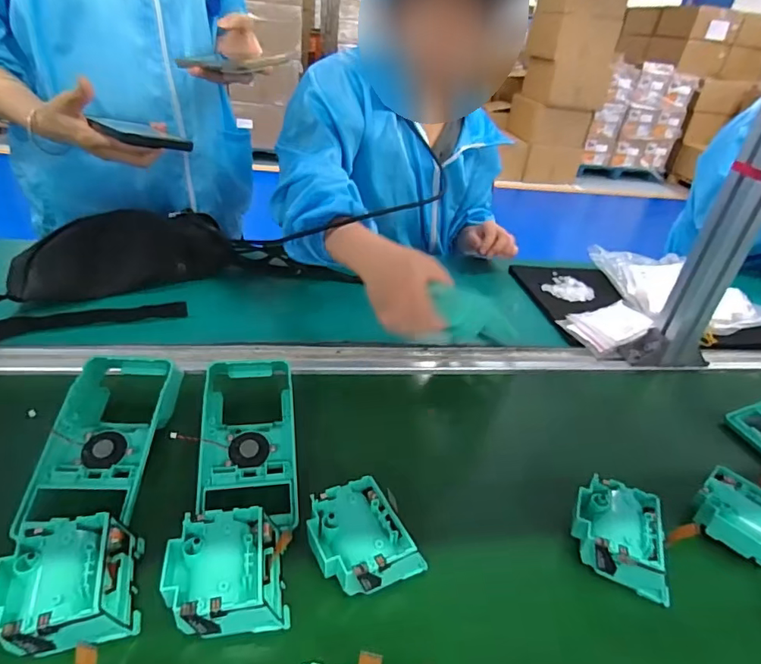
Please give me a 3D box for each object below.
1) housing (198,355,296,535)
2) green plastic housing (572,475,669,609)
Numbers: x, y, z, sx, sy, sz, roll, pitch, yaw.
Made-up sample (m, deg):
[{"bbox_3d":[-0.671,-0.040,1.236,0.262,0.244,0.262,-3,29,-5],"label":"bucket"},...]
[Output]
[{"bbox_3d":[-0.121,0.089,0.452,0.085,0.050,0.197,-1,35,-12],"label":"housing"},{"bbox_3d":[0.196,0.169,0.402,0.075,0.044,0.087,11,34,6],"label":"green plastic housing"}]

